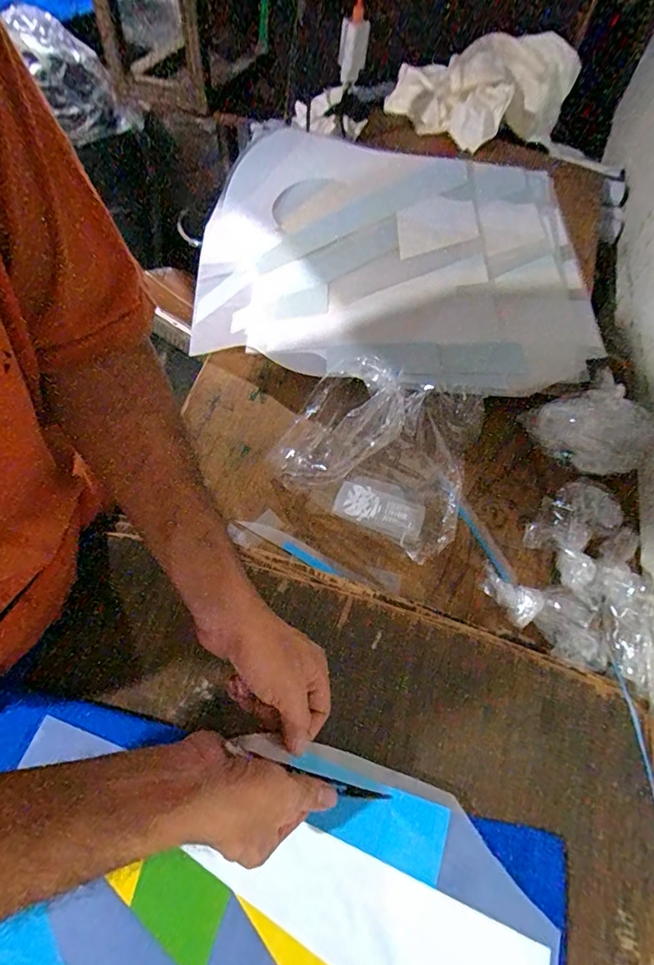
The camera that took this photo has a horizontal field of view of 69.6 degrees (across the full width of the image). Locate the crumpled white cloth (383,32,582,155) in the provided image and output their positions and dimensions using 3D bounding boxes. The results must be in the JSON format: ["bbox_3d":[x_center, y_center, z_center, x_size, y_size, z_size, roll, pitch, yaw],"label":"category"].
[{"bbox_3d":[0.287,-0.735,0.880,0.298,0.128,0.195,-21,62,-17],"label":"crumpled white cloth"}]

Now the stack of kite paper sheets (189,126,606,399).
[{"bbox_3d":[0.102,-0.355,0.728,0.591,0.069,0.515,9,61,2],"label":"stack of kite paper sheets"}]

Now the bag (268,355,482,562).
[{"bbox_3d":[0.068,-0.056,0.551,0.224,0.116,0.188,24,59,10],"label":"bag"}]

